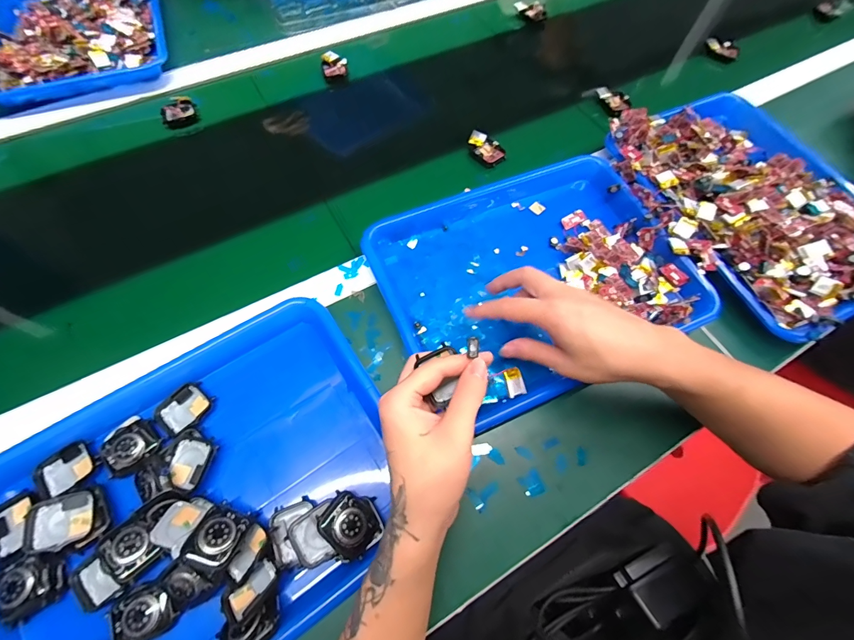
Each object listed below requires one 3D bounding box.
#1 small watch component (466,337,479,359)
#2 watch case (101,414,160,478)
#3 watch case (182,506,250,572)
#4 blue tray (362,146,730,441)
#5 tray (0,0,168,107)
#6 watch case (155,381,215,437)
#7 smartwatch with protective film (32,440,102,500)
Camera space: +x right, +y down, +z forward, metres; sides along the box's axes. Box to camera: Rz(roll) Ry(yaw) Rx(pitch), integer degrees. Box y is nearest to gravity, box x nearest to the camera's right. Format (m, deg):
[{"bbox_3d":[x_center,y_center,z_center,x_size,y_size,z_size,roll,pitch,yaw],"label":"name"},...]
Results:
[{"bbox_3d":[0.033,0.019,0.267,0.008,0.006,0.013,0,65,-3],"label":"small watch component"},{"bbox_3d":[-0.268,0.112,0.331,0.041,0.018,0.048,-34,72,-15],"label":"watch case"},{"bbox_3d":[-0.160,0.166,0.282,0.033,0.007,0.042,28,34,-6],"label":"watch case"},{"bbox_3d":[0.116,-0.057,0.418,0.329,0.032,0.265,-23,68,-13],"label":"blue tray"},{"bbox_3d":[-0.552,-0.463,0.579,0.255,0.042,0.297,-22,70,-11],"label":"tray"},{"bbox_3d":[-0.229,0.085,0.349,0.039,0.013,0.046,33,70,11],"label":"watch case"},{"bbox_3d":[-0.315,0.132,0.324,0.045,0.014,0.043,-42,75,-18],"label":"smartwatch with protective film"}]

